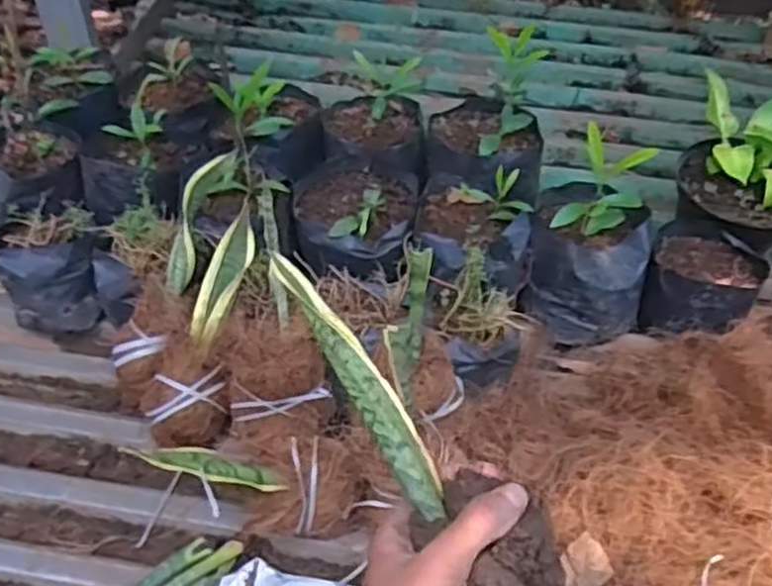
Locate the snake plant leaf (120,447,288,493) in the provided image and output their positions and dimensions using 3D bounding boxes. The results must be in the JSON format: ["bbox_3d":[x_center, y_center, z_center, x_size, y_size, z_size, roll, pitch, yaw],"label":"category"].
[{"bbox_3d":[-0.159,0.155,0.692,0.018,0.160,0.038,-42,48,20],"label":"snake plant leaf"}]

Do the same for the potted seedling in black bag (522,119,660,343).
[{"bbox_3d":[0.251,-0.070,0.931,0.144,0.213,0.154,2,49,-2],"label":"potted seedling in black bag"}]

